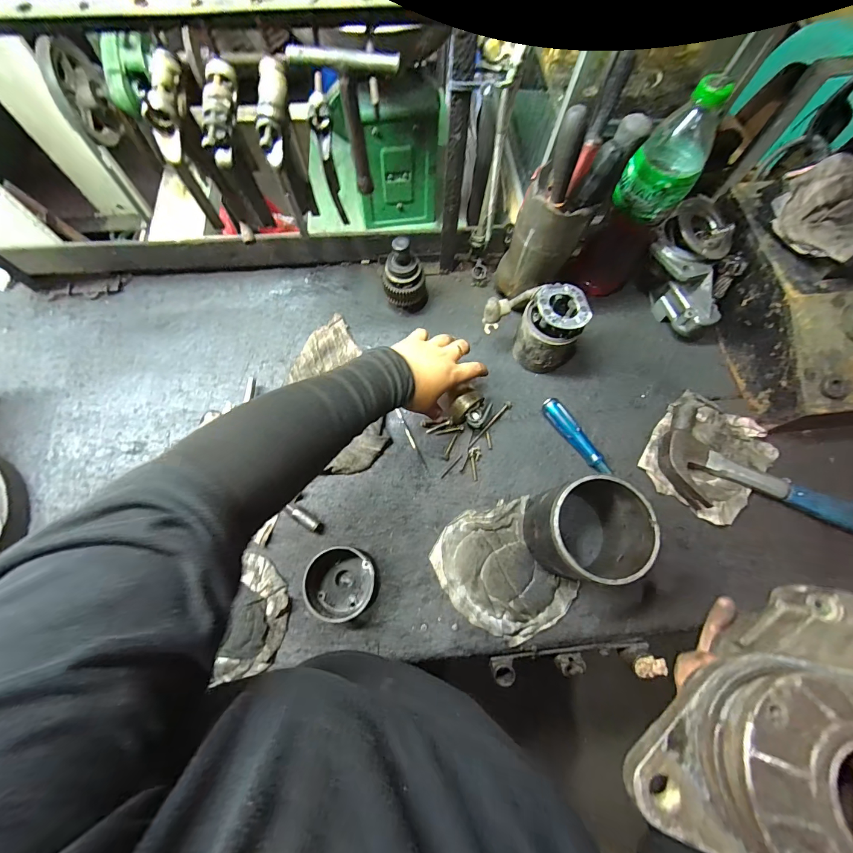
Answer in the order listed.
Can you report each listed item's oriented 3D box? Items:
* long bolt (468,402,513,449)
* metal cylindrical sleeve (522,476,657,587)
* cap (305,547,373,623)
[{"bbox_3d":[0.090,-0.002,0.525,0.009,0.010,0.092,42,74,11],"label":"long bolt"},{"bbox_3d":[0.179,0.121,0.427,0.105,0.118,0.104,1,70,-2],"label":"metal cylindrical sleeve"},{"bbox_3d":[-0.105,0.189,0.446,0.076,0.036,0.080,1,70,-2],"label":"cap"}]

